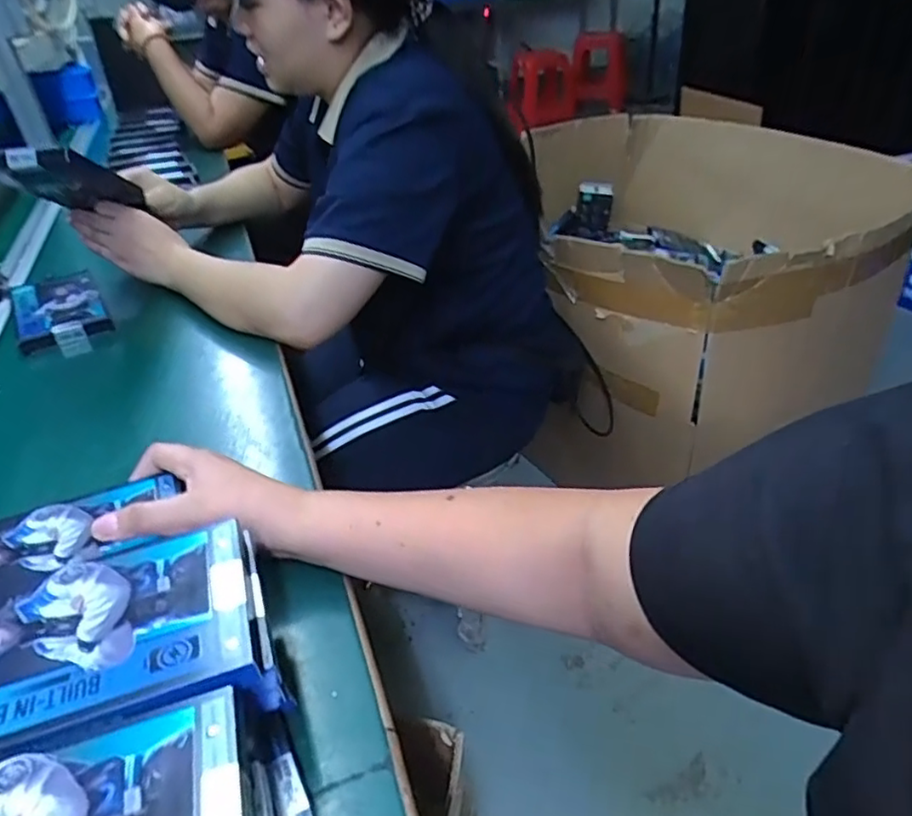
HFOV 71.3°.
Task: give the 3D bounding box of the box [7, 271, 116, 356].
[{"bbox_3d":[-0.470,-0.121,0.751,0.091,0.017,0.165,-24,39,-23],"label":"box"}]

